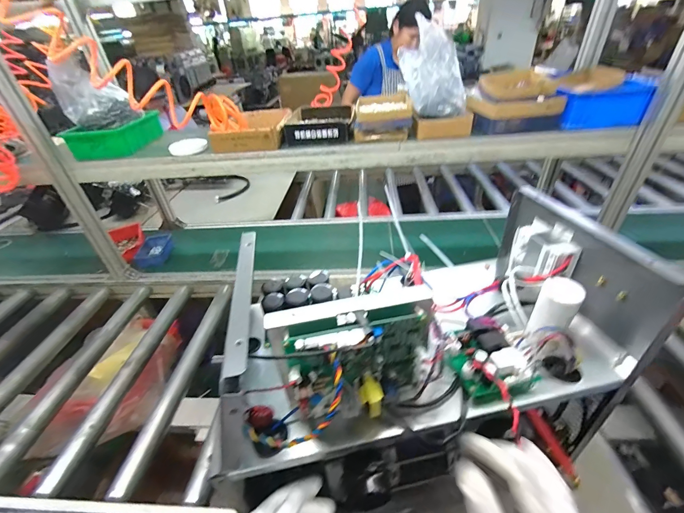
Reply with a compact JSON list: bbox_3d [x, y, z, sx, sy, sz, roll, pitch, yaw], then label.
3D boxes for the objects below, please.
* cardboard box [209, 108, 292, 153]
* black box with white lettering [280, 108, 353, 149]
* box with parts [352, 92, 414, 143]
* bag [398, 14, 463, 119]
[{"bbox_3d":[-0.245,-0.368,0.901,0.190,0.049,0.270,-5,37,1],"label":"cardboard box"},{"bbox_3d":[-0.065,-0.371,0.884,0.183,0.054,0.215,-4,37,3],"label":"black box with white lettering"},{"bbox_3d":[0.111,-0.376,0.847,0.144,0.070,0.194,1,37,9],"label":"box with parts"},{"bbox_3d":[0.224,-0.458,0.778,0.169,0.189,0.118,4,38,12],"label":"bag"}]

